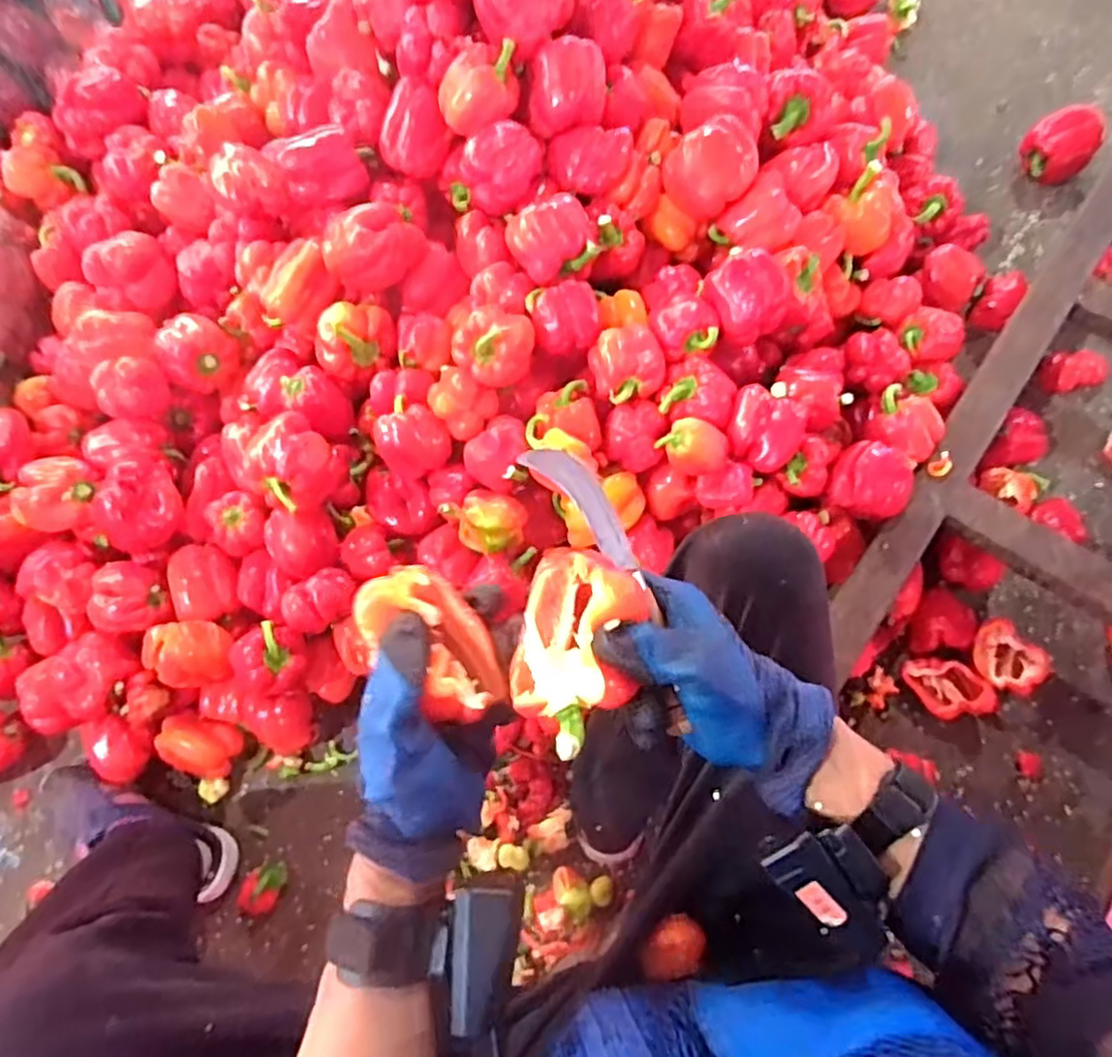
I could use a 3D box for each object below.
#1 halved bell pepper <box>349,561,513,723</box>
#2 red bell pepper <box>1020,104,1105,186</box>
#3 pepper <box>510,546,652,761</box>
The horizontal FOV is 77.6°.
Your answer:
[{"bbox_3d":[-0.066,0.063,0.387,0.091,0.039,0.052,43,77,13],"label":"halved bell pepper"},{"bbox_3d":[0.747,-0.566,1.033,0.093,0.086,0.093,0,72,0],"label":"red bell pepper"},{"bbox_3d":[0.011,0.063,0.362,0.062,0.040,0.101,15,73,5],"label":"pepper"}]

